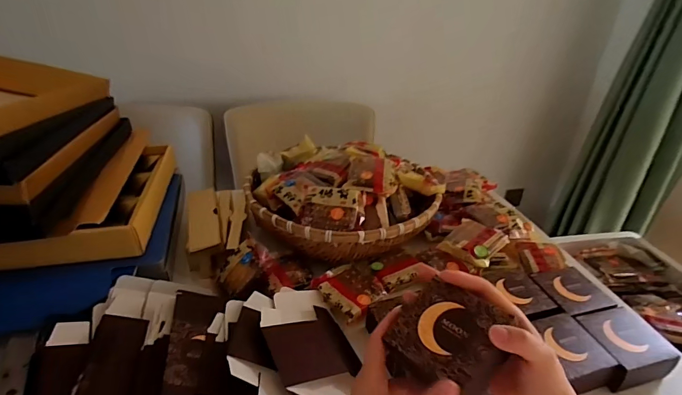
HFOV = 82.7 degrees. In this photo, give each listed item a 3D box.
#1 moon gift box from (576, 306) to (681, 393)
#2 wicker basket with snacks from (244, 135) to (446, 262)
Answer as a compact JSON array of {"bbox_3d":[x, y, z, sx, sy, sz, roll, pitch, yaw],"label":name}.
[{"bbox_3d":[0.374,0.205,0.519,0.094,0.055,0.093,-5,31,-11],"label":"moon gift box"},{"bbox_3d":[-0.014,-0.014,0.699,0.324,0.116,0.263,24,37,33],"label":"wicker basket with snacks"}]

